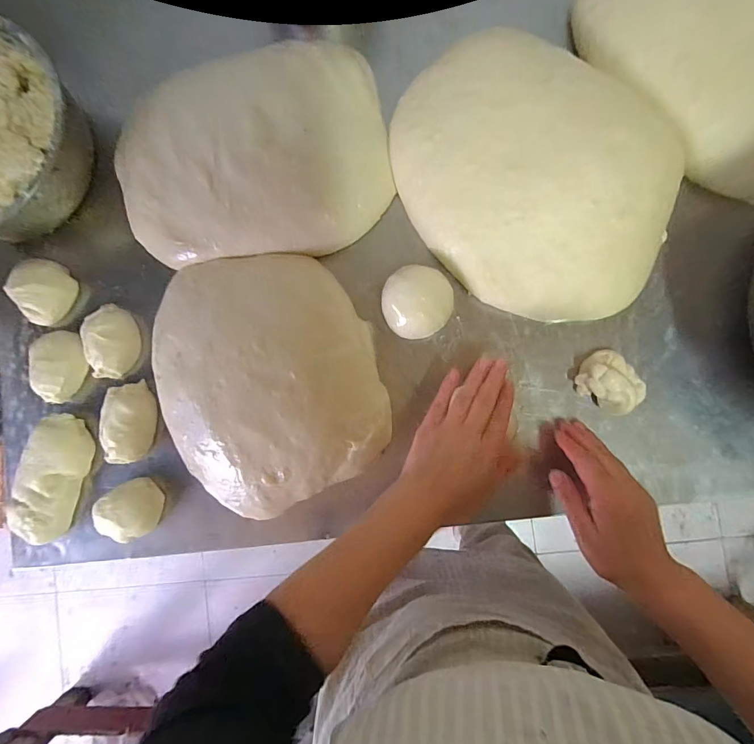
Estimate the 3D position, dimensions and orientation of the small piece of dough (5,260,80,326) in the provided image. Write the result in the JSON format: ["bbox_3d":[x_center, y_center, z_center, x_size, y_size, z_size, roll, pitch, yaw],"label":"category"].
[{"bbox_3d":[-0.404,-0.096,0.502,0.056,0.046,0.076,16,89,6],"label":"small piece of dough"}]

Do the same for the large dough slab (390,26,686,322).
[{"bbox_3d":[0.170,-0.198,0.428,0.246,0.052,0.300,-43,84,2],"label":"large dough slab"}]

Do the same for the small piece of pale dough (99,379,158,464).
[{"bbox_3d":[-0.288,0.059,0.475,0.058,0.029,0.086,-8,86,5],"label":"small piece of pale dough"}]

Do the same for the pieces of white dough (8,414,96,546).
[{"bbox_3d":[-0.379,0.122,0.480,0.060,0.031,0.144,16,89,6],"label":"pieces of white dough"}]

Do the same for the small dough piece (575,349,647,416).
[{"bbox_3d":[0.245,0.010,0.430,0.062,0.027,0.053,39,92,6],"label":"small dough piece"}]

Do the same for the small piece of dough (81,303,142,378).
[{"bbox_3d":[-0.313,-0.036,0.487,0.051,0.034,0.081,-9,86,5],"label":"small piece of dough"}]

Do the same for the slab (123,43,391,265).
[{"bbox_3d":[-0.147,-0.242,0.466,0.315,0.058,0.231,-7,87,6],"label":"slab"}]

